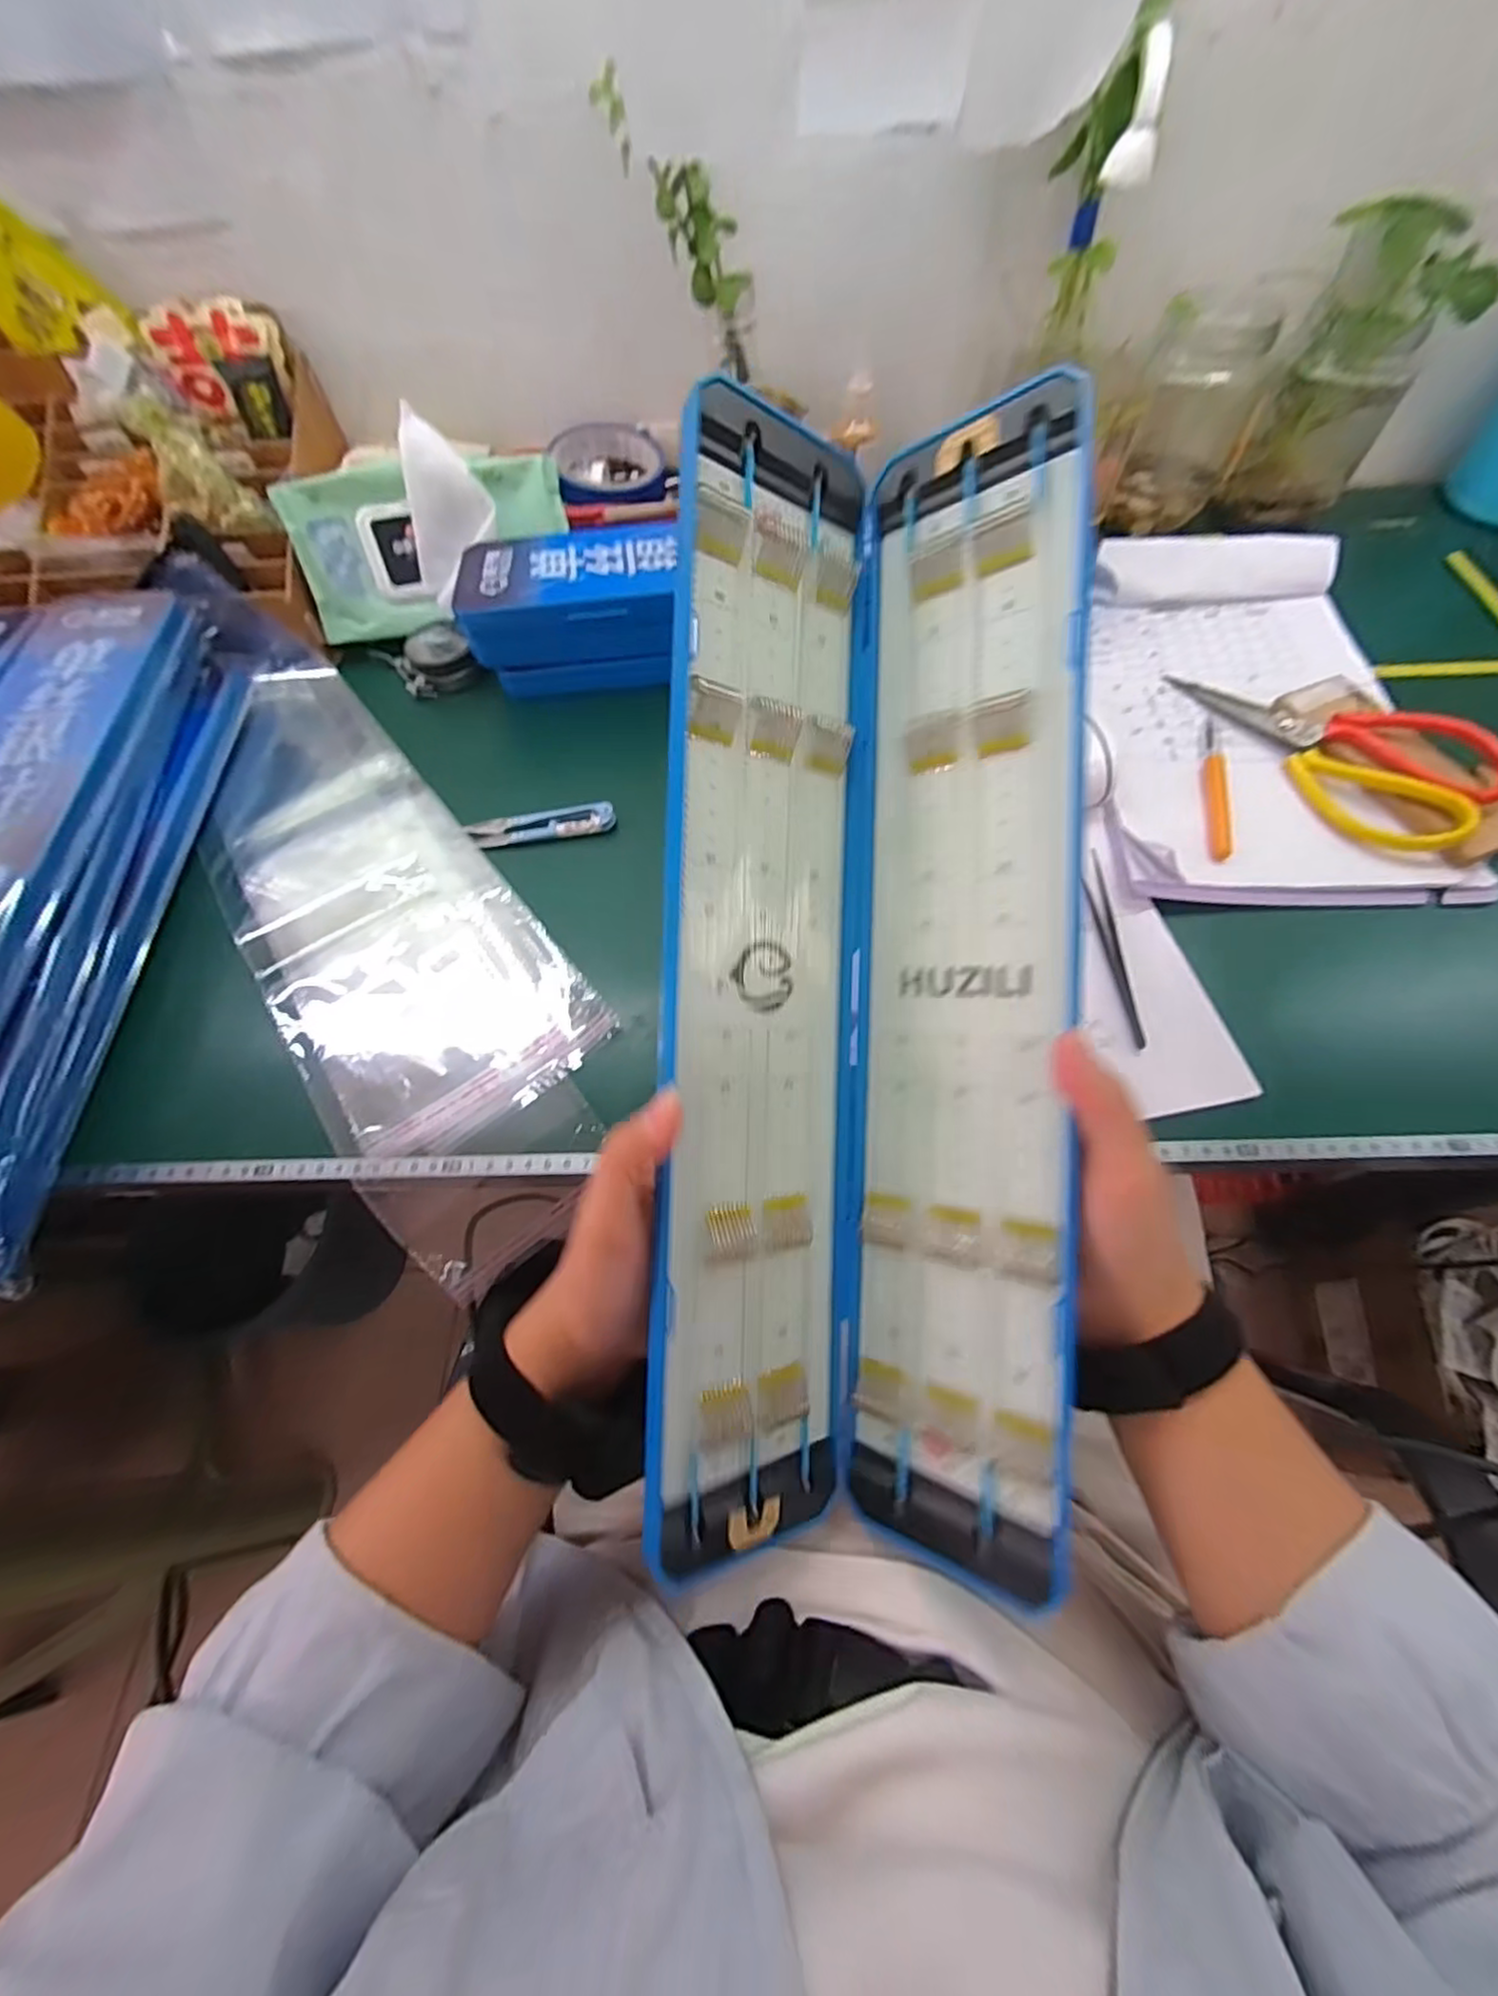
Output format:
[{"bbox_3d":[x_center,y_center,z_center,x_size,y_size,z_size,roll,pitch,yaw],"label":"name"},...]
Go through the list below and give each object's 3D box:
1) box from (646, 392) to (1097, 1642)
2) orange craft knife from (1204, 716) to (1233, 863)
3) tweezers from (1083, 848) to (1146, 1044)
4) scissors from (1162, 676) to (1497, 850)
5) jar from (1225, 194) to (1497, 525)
[{"bbox_3d":[0.046,0.000,0.268,0.171,0.054,0.436,2,89,4],"label":"box"},{"bbox_3d":[0.304,-0.141,0.435,0.011,0.010,0.131,14,64,11],"label":"orange craft knife"},{"bbox_3d":[0.206,-0.032,0.384,0.014,0.004,0.126,0,62,3],"label":"tweezers"},{"bbox_3d":[0.379,-0.176,0.436,0.087,0.029,0.193,-35,65,-14],"label":"scissors"},{"bbox_3d":[0.462,-0.480,0.519,0.108,0.162,0.090,19,65,13],"label":"jar"}]

